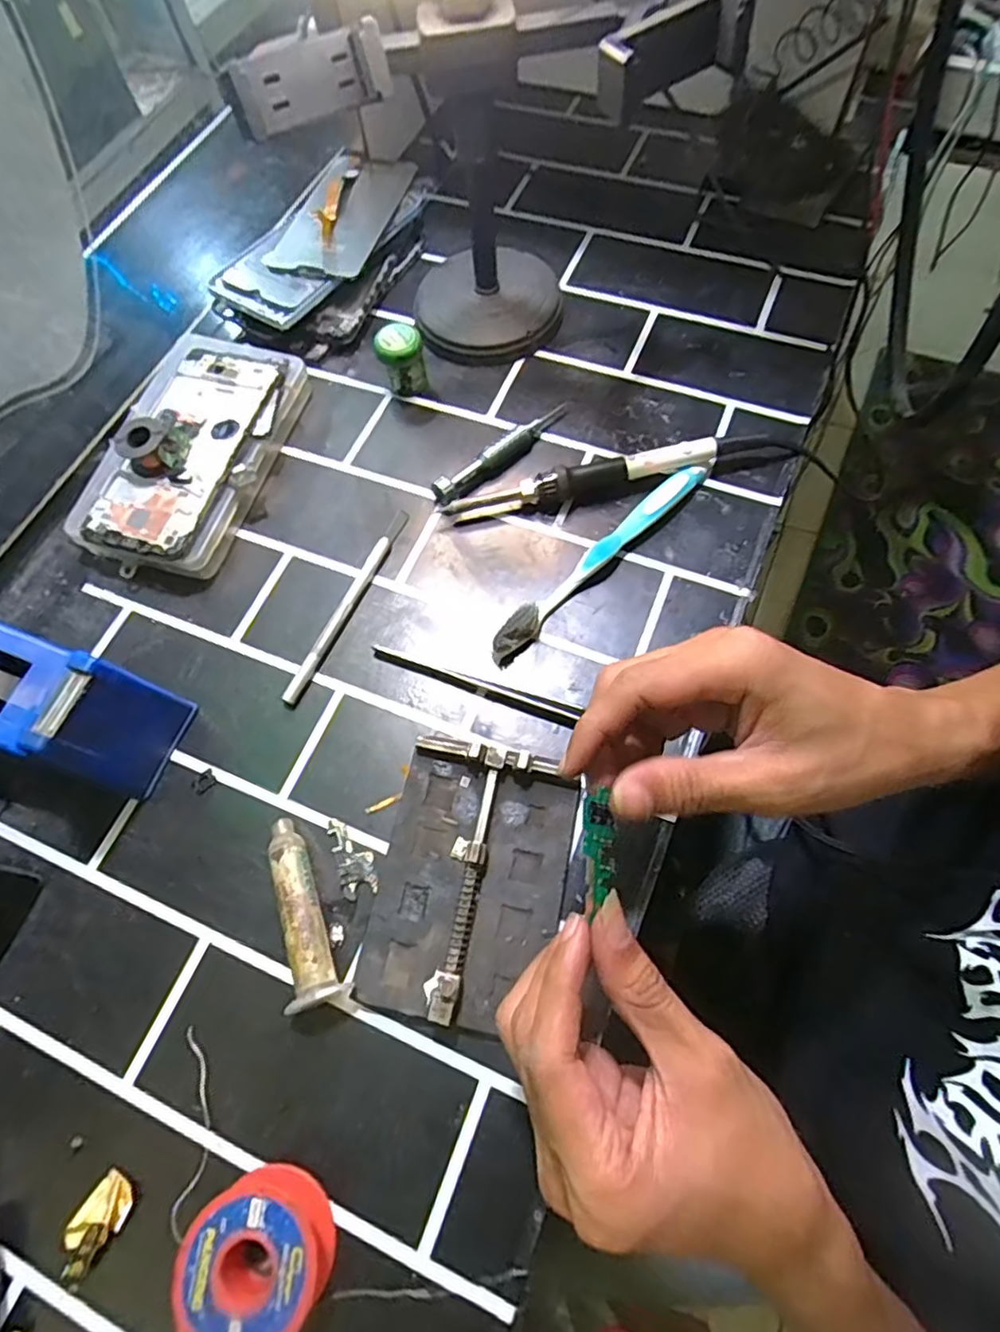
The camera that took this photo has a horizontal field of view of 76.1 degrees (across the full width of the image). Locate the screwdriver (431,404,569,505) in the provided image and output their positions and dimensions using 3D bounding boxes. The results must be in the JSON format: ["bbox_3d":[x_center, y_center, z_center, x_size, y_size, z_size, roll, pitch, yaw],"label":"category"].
[{"bbox_3d":[0.004,-0.141,0.416,0.113,0.018,0.015,-41,70,-14],"label":"screwdriver"}]

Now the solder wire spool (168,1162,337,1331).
[{"bbox_3d":[-0.096,0.234,0.252,0.051,0.030,0.051,-1,66,3],"label":"solder wire spool"}]

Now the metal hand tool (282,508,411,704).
[{"bbox_3d":[-0.090,-0.039,0.383,0.009,0.008,0.138,22,69,12],"label":"metal hand tool"}]

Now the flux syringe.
[{"bbox_3d":[-0.093,0.116,0.308,0.024,0.022,0.086,-16,66,-4],"label":"flux syringe"}]

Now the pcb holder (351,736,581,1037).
[{"bbox_3d":[-0.014,0.102,0.309,0.087,0.021,0.125,10,67,7],"label":"pcb holder"}]

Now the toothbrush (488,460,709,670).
[{"bbox_3d":[0.061,-0.066,0.380,0.180,0.019,0.015,-42,70,-14],"label":"toothbrush"}]

